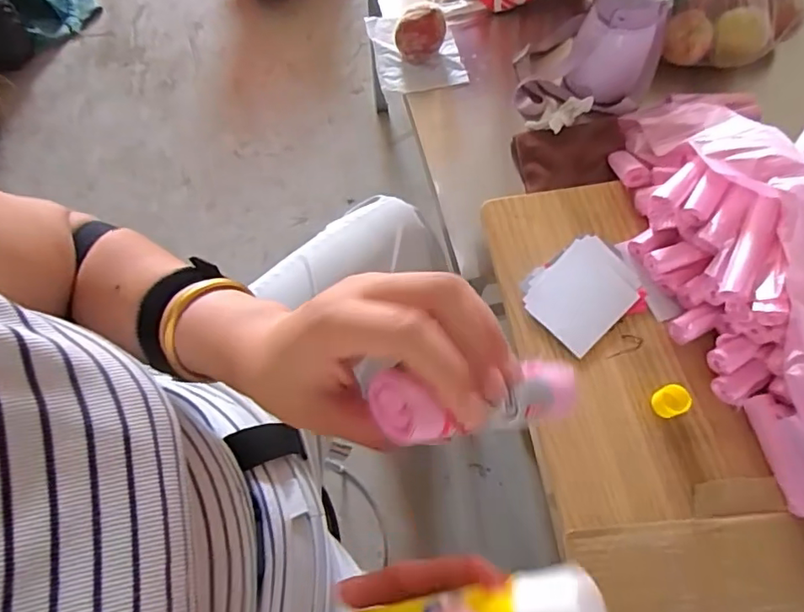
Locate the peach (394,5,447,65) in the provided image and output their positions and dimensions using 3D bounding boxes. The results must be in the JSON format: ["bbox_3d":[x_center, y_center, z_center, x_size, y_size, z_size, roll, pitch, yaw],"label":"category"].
[{"bbox_3d":[0.031,-0.419,0.849,0.070,0.077,0.067,19,68,9],"label":"peach"}]

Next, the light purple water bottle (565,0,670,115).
[{"bbox_3d":[0.305,-0.365,0.764,0.114,0.182,0.087,28,70,12],"label":"light purple water bottle"}]

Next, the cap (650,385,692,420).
[{"bbox_3d":[0.286,0.102,0.581,0.032,0.023,0.031,-23,68,-9],"label":"cap"}]

